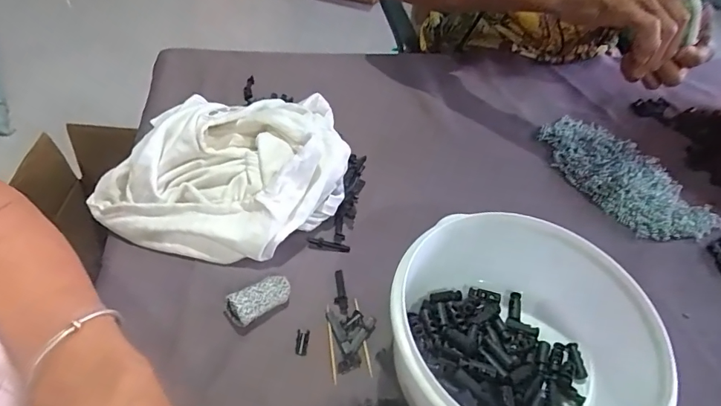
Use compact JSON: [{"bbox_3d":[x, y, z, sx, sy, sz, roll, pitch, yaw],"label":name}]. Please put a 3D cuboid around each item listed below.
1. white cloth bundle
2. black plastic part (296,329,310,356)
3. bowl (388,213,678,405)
[{"bbox_3d":[-0.115,-0.030,0.389,0.196,0.068,0.158,12,46,6],"label":"white cloth bundle"},{"bbox_3d":[-0.042,0.099,0.313,0.008,0.004,0.018,4,47,-1],"label":"black plastic part"},{"bbox_3d":[0.093,0.091,0.285,0.148,0.074,0.156,3,47,-3],"label":"bowl"}]

